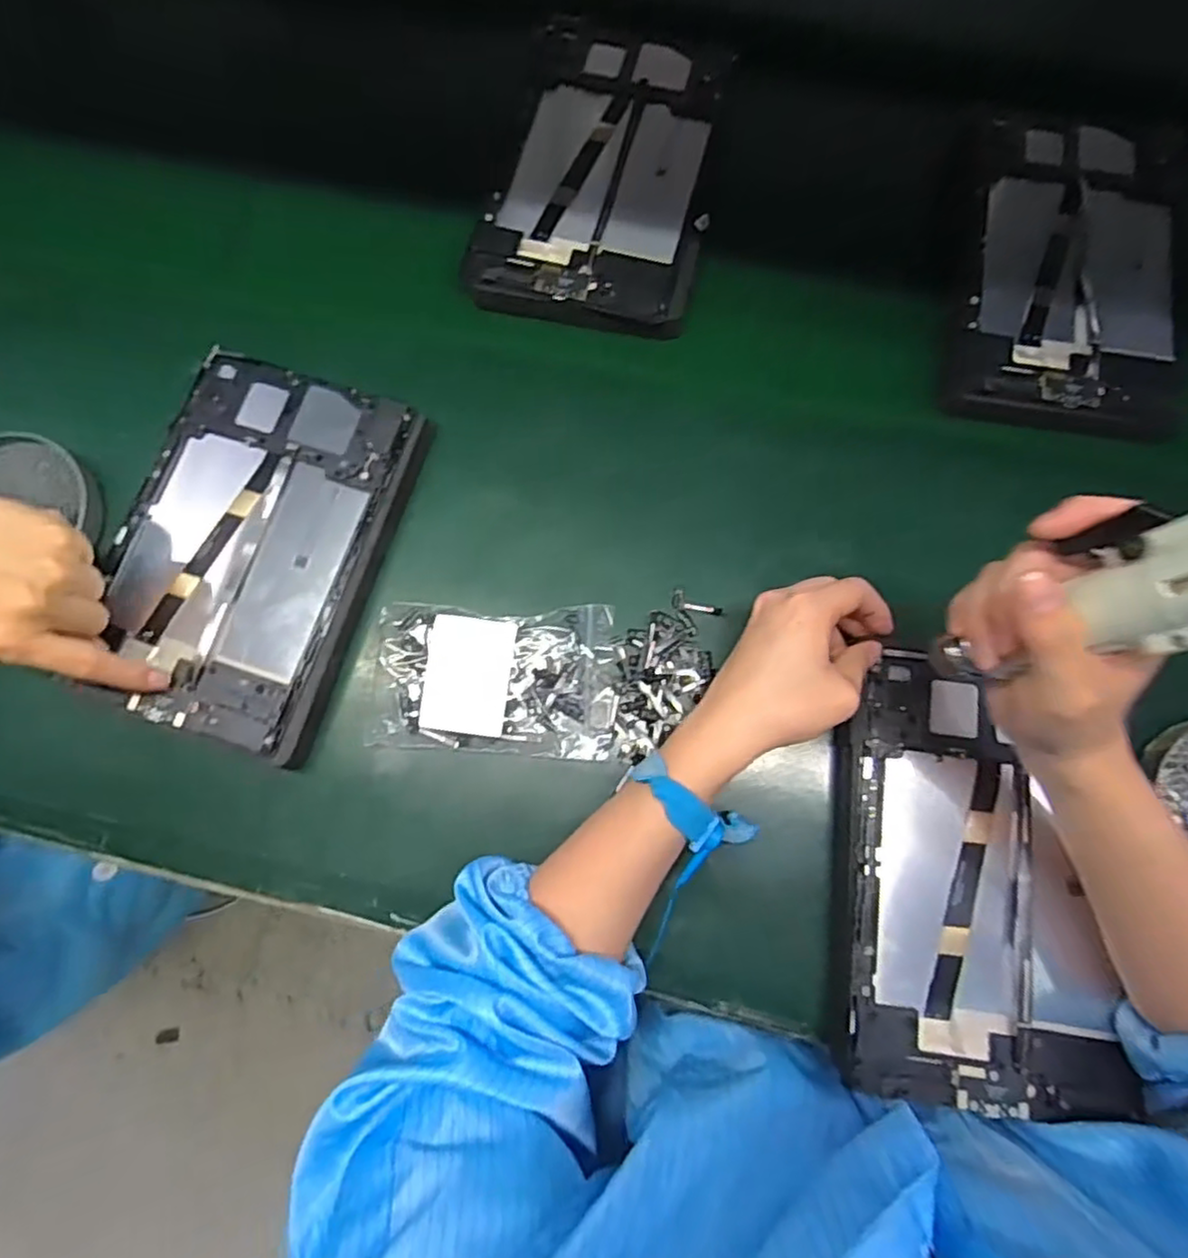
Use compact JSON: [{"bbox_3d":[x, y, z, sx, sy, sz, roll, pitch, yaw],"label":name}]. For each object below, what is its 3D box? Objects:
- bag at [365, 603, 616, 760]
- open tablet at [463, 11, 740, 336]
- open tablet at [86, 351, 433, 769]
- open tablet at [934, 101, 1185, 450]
[{"bbox_3d":[-0.063,0.031,0.427,0.149,0.029,0.089,2,81,3],"label":"bag"},{"bbox_3d":[0.007,-0.337,0.504,0.157,0.013,0.241,12,79,6],"label":"open tablet"},{"bbox_3d":[-0.220,-0.053,0.441,0.159,0.015,0.239,16,79,4],"label":"open tablet"},{"bbox_3d":[0.333,-0.259,0.481,0.152,0.018,0.270,8,77,4],"label":"open tablet"}]

